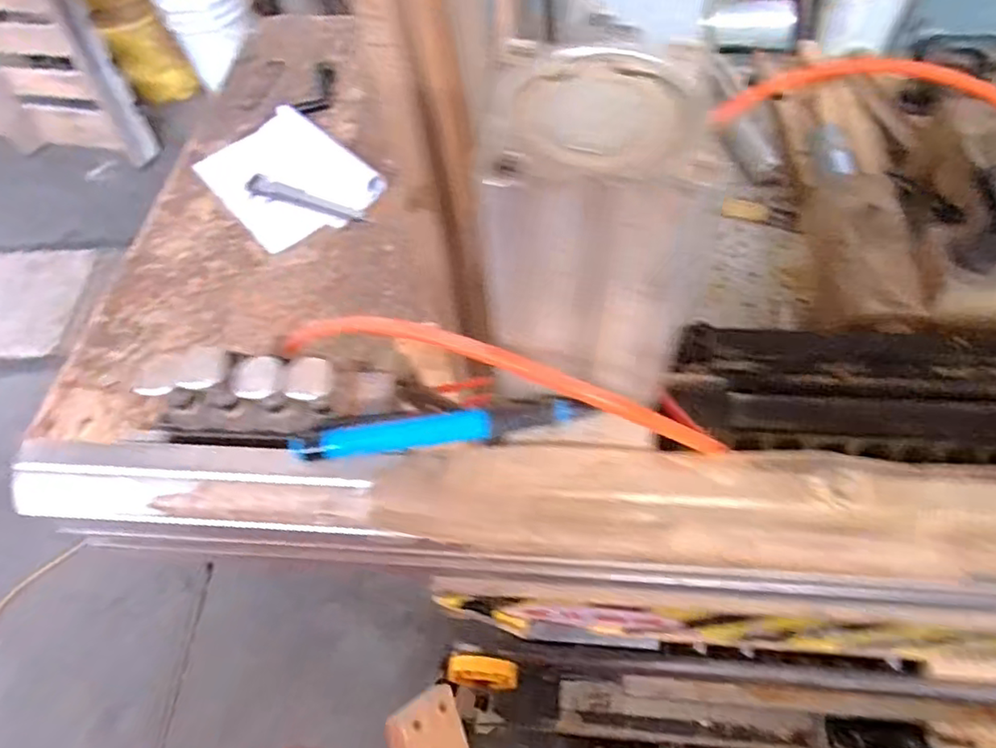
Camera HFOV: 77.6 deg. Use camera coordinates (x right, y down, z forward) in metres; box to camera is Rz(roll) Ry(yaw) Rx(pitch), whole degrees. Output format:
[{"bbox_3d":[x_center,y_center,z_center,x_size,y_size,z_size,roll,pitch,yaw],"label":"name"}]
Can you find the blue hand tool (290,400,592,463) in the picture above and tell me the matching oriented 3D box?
[{"bbox_3d":[-0.022,0.022,0.251,0.119,0.011,0.013,-6,59,1],"label":"blue hand tool"}]

